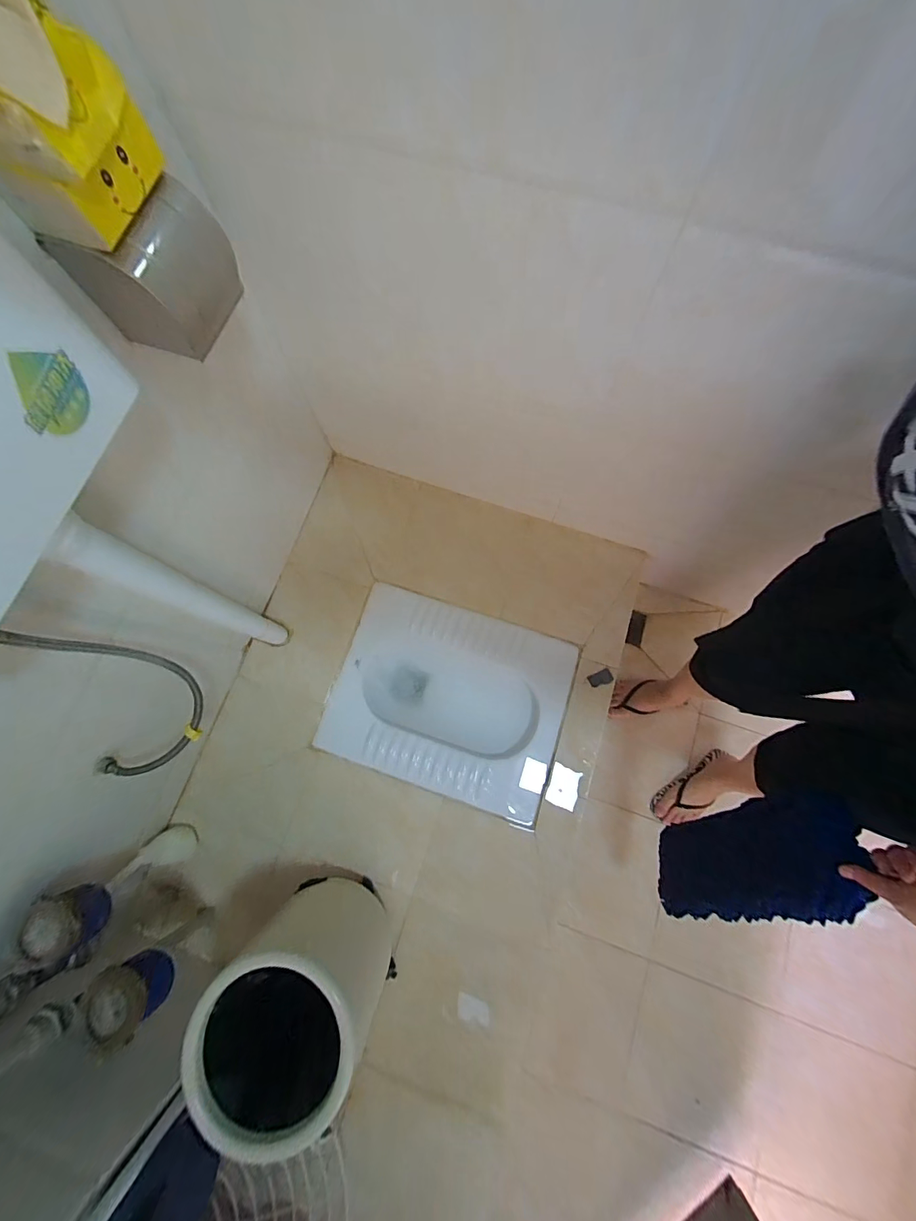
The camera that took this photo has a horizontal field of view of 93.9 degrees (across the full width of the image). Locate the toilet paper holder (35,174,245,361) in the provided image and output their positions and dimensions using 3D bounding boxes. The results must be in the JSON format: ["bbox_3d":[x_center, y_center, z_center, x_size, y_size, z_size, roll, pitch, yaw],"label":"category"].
[{"bbox_3d":[-0.342,-0.390,0.485,0.111,0.122,0.127,15,77,3],"label":"toilet paper holder"}]

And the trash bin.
[{"bbox_3d":[-0.256,0.645,0.744,0.228,0.344,0.213,4,76,0],"label":"trash bin"}]

